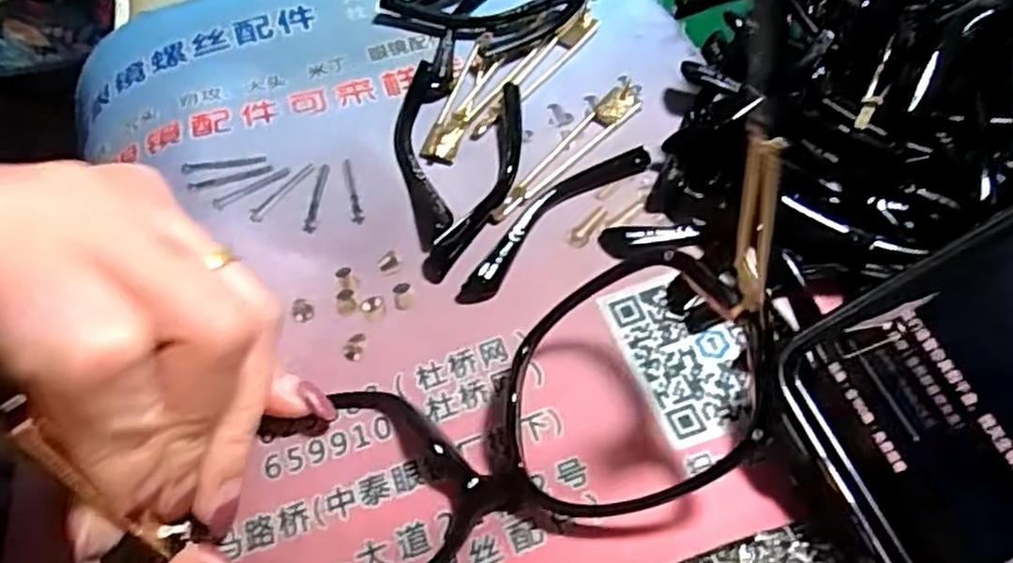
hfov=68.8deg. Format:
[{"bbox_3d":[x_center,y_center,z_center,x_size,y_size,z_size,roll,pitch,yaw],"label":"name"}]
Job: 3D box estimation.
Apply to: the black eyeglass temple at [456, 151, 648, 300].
[{"bbox_3d":[0.014,-0.020,0.226,0.077,0.004,0.015,-40,65,-18],"label":"black eyeglass temple"}]

